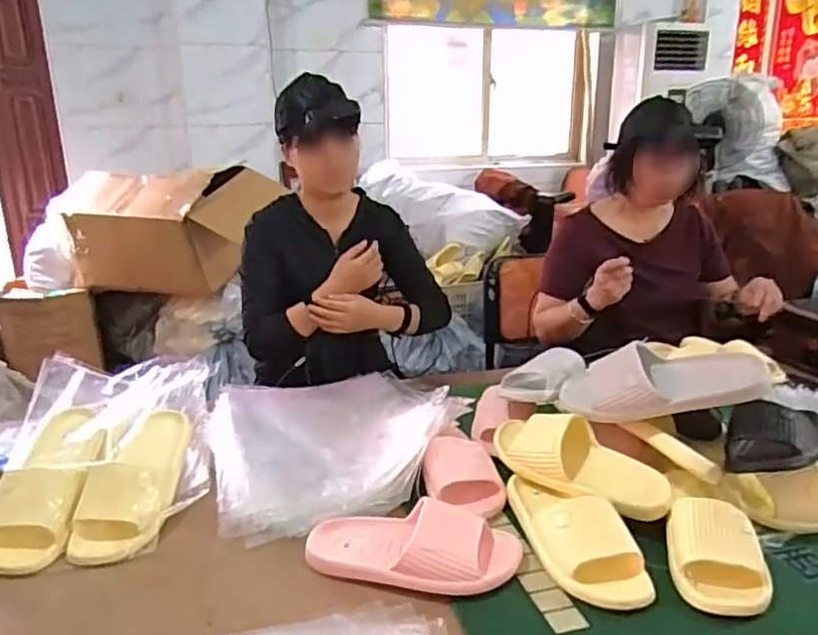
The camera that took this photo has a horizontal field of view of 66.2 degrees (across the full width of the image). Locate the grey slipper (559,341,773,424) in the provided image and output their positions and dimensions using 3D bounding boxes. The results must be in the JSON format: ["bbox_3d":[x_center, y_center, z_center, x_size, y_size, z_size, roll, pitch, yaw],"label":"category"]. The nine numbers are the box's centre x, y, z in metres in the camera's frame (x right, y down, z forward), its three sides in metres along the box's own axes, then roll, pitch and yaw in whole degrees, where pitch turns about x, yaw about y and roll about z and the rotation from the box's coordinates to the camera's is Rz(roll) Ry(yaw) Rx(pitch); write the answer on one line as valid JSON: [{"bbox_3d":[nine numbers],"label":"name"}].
[{"bbox_3d":[0.351,0.092,0.888,0.274,0.085,0.112,-12,32,25],"label":"grey slipper"}]

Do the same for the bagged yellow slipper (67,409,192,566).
[{"bbox_3d":[-0.356,0.208,0.841,0.100,0.060,0.253,2,33,6],"label":"bagged yellow slipper"}]

